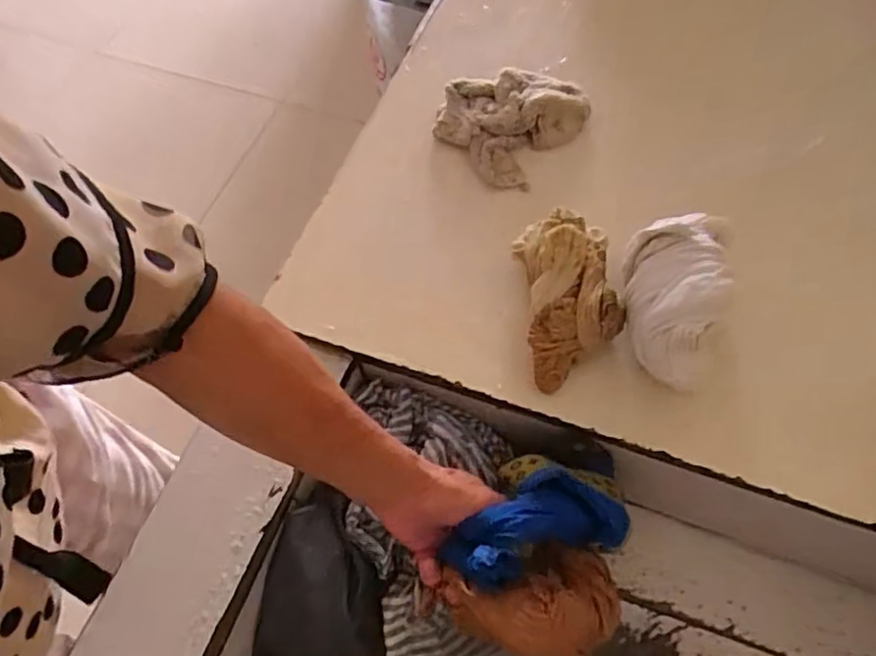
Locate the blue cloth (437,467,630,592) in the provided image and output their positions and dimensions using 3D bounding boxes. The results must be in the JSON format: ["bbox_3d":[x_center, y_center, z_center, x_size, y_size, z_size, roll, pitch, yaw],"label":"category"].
[{"bbox_3d":[0.071,0.142,0.451,0.131,0.041,0.063,-16,62,-8],"label":"blue cloth"}]

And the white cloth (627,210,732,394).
[{"bbox_3d":[0.186,-0.032,0.483,0.080,0.060,0.143,10,62,7],"label":"white cloth"}]

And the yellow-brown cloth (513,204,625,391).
[{"bbox_3d":[0.108,-0.028,0.508,0.078,0.062,0.144,-6,61,-2],"label":"yellow-brown cloth"}]

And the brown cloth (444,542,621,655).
[{"bbox_3d":[0.074,0.201,0.451,0.122,0.044,0.073,-7,62,-2],"label":"brown cloth"}]

